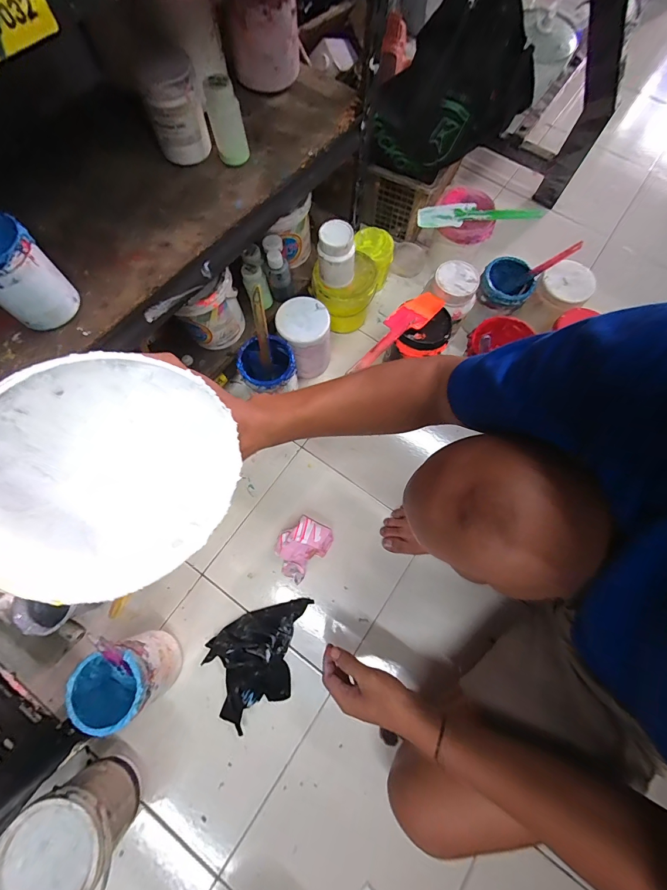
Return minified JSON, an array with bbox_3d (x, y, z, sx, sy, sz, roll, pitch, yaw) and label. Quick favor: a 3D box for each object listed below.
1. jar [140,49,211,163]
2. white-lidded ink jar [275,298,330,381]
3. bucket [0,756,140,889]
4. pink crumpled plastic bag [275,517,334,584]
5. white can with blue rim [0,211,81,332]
[{"bbox_3d":[-0.212,-0.451,0.474,0.068,0.102,0.082,-20,74,-8],"label":"jar"},{"bbox_3d":[-0.057,-0.208,0.709,0.093,0.134,0.092,0,74,-1],"label":"white-lidded ink jar"},{"bbox_3d":[-0.338,0.519,0.486,0.131,0.140,0.121,0,72,-1],"label":"bucket"},{"bbox_3d":[-0.058,0.183,0.643,0.079,0.046,0.109,38,76,9],"label":"pink crumpled plastic bag"},{"bbox_3d":[-0.338,-0.181,0.390,0.066,0.103,0.071,0,72,-1],"label":"white can with blue rim"}]

